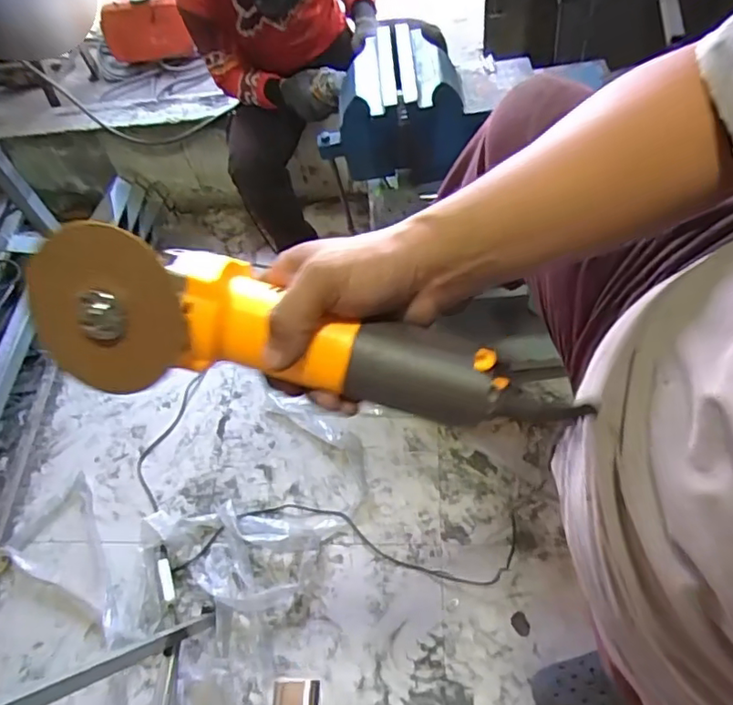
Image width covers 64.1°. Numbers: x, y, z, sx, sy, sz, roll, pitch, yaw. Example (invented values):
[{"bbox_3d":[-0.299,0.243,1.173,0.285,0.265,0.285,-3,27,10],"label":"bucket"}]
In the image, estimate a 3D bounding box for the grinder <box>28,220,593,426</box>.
[{"bbox_3d":[-0.028,-0.010,0.363,0.334,0.074,0.081,12,56,-5],"label":"grinder"}]

